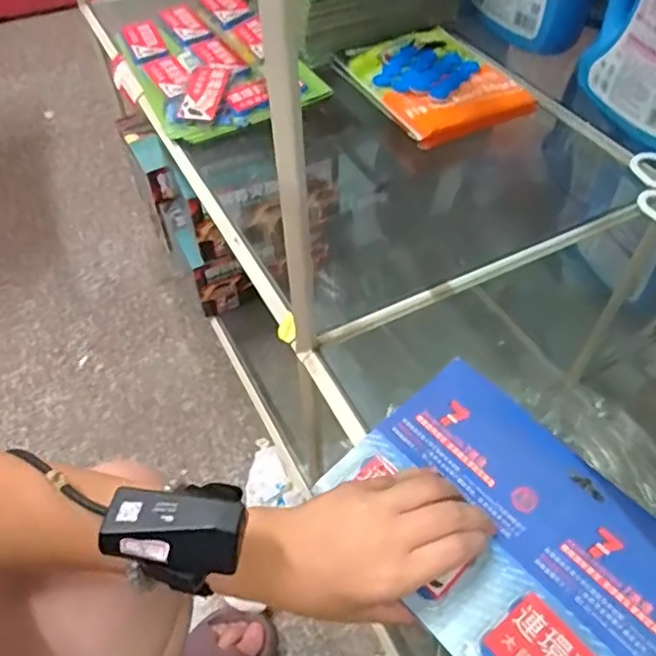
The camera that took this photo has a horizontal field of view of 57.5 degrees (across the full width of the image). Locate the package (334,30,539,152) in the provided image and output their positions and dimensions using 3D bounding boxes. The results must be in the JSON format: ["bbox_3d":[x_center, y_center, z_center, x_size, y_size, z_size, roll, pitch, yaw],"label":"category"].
[{"bbox_3d":[0.116,-0.272,0.662,0.150,0.025,0.178,-20,54,-16],"label":"package"}]

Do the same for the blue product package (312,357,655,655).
[{"bbox_3d":[0.118,0.132,0.359,0.147,0.015,0.236,-34,59,-25],"label":"blue product package"}]

